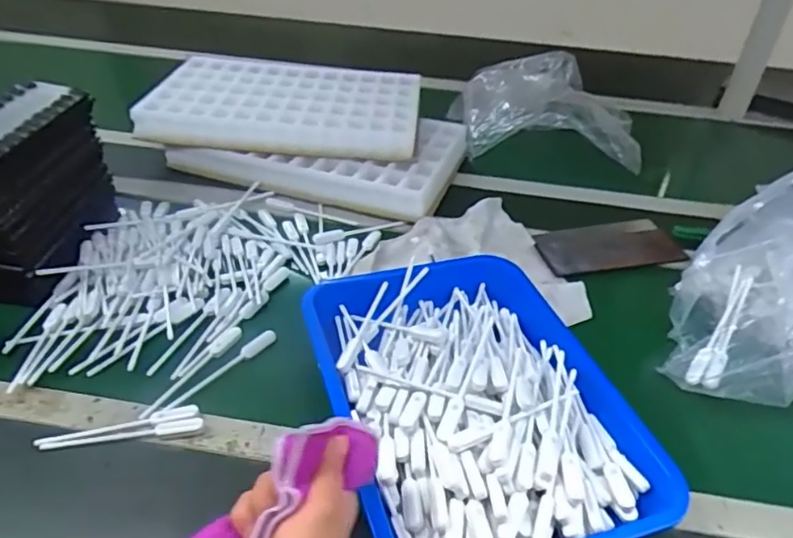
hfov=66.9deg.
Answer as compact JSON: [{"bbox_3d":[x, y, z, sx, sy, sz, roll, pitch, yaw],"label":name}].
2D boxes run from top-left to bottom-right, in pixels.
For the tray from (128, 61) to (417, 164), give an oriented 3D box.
[{"bbox_3d":[-0.170,-0.275,0.974,0.415,0.042,0.286,8,41,3],"label":"tray"}]

